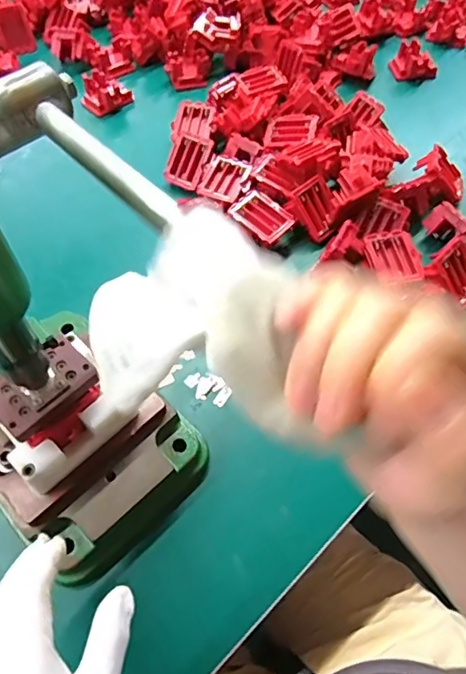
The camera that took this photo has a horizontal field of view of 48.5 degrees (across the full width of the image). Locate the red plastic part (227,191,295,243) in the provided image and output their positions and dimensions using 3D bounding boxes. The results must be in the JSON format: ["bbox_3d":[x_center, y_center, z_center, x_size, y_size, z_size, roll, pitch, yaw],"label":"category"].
[{"bbox_3d":[0.033,-0.136,0.578,0.062,0.015,0.051,39,65,21],"label":"red plastic part"}]

